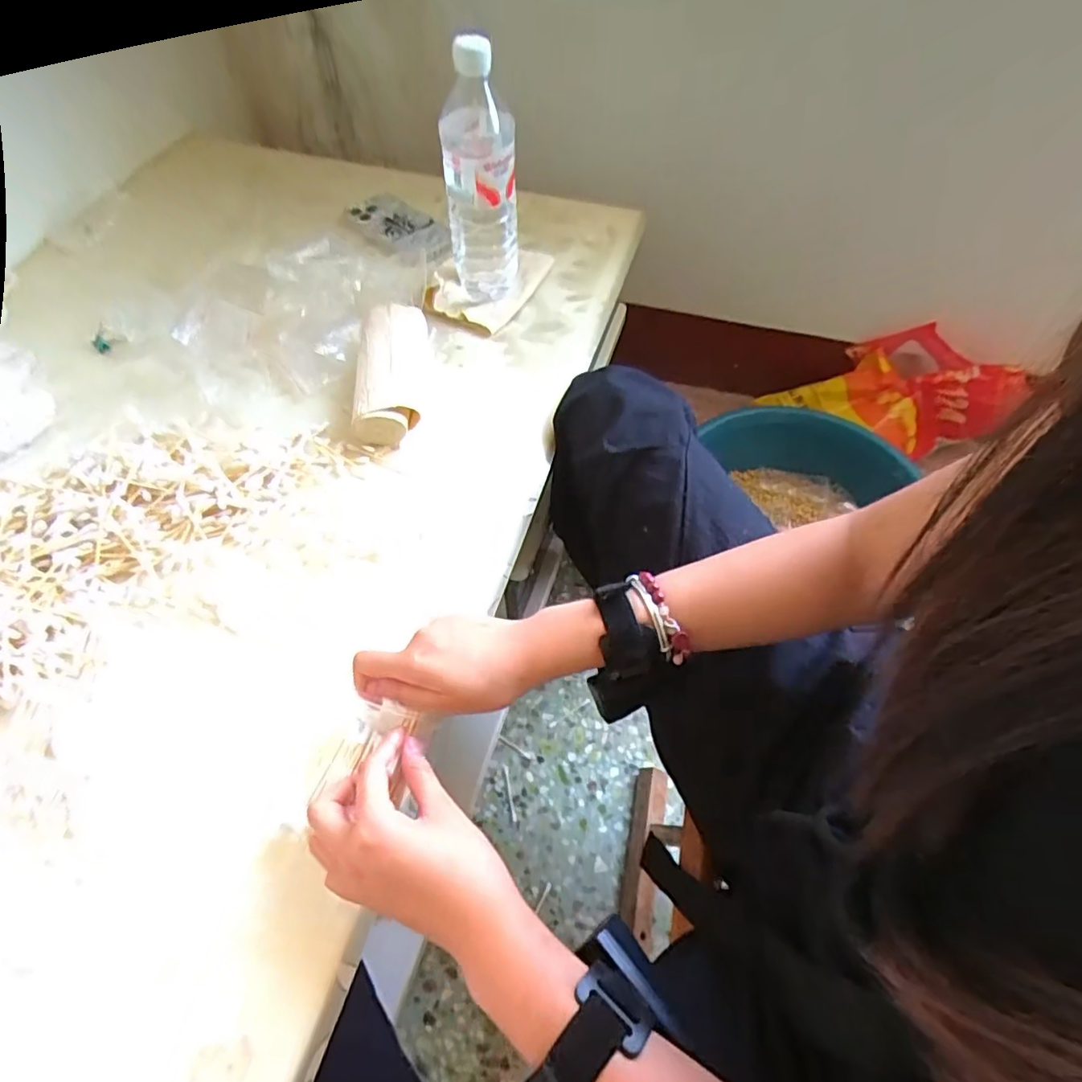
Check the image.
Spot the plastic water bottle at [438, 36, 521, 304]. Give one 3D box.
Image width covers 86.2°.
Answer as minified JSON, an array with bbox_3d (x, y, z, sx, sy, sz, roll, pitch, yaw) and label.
[{"bbox_3d":[-0.058,-0.348,0.559,0.069,0.217,0.079,-6,57,-3],"label":"plastic water bottle"}]

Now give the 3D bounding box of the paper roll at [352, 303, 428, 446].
[{"bbox_3d":[-0.143,-0.163,0.557,0.067,0.045,0.153,-3,59,-2],"label":"paper roll"}]

